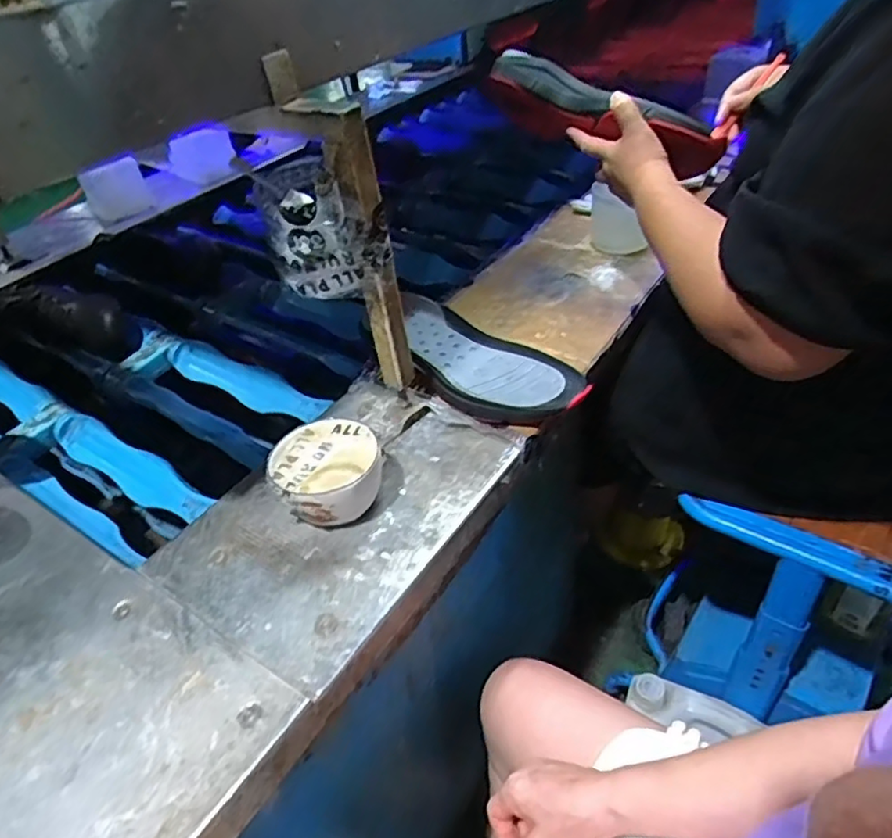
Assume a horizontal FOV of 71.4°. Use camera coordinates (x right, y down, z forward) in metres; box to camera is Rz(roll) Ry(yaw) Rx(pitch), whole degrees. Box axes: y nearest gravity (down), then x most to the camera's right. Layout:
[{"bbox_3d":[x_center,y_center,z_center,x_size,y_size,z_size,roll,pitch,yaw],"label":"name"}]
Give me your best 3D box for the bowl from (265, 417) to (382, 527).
[{"bbox_3d":[-0.113,0.055,0.601,0.097,0.056,0.094,-4,41,4],"label":"bowl"}]

